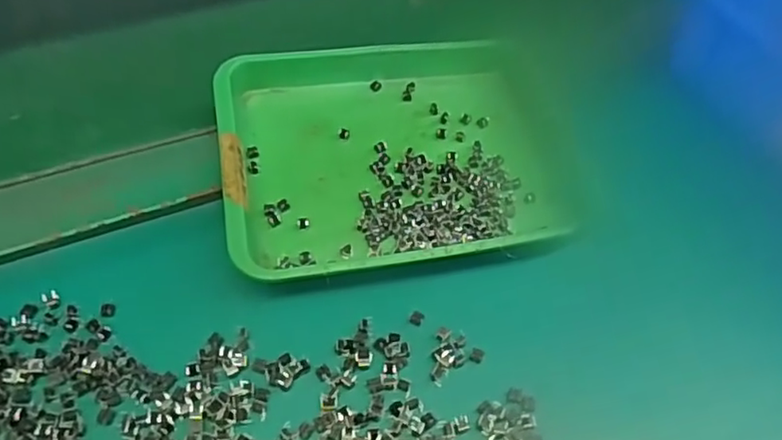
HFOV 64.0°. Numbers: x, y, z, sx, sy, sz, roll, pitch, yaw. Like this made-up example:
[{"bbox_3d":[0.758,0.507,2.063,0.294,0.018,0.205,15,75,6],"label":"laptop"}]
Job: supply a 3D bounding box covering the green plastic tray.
[{"bbox_3d":[0.008,-0.050,0.388,0.216,0.030,0.176,-8,53,-10],"label":"green plastic tray"}]

